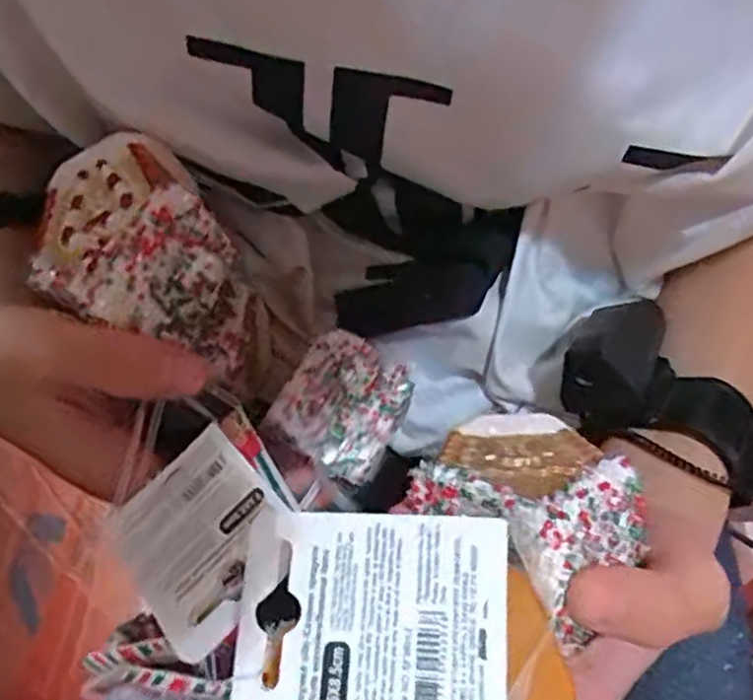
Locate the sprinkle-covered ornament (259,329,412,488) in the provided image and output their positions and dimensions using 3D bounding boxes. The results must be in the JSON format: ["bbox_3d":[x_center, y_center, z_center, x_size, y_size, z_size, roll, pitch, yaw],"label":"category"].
[{"bbox_3d":[-0.013,0.019,0.279,0.042,0.022,0.056,22,60,11],"label":"sprinkle-covered ornament"}]

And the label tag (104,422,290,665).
[{"bbox_3d":[-0.049,0.051,0.205,0.045,0.004,0.057,-43,48,-11],"label":"label tag"}]

